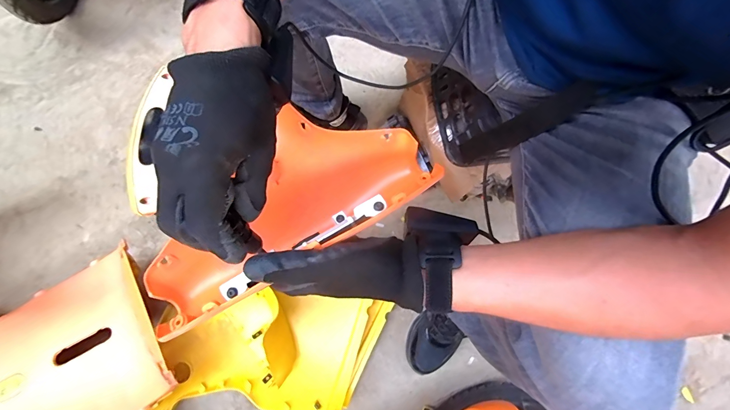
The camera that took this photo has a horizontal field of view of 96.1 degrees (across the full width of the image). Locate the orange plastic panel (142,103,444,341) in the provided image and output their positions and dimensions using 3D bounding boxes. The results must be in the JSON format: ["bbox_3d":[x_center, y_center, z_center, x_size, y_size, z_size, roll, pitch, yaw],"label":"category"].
[{"bbox_3d":[-0.077,0.002,0.331,0.295,0.099,0.133,-35,81,-13],"label":"orange plastic panel"}]

